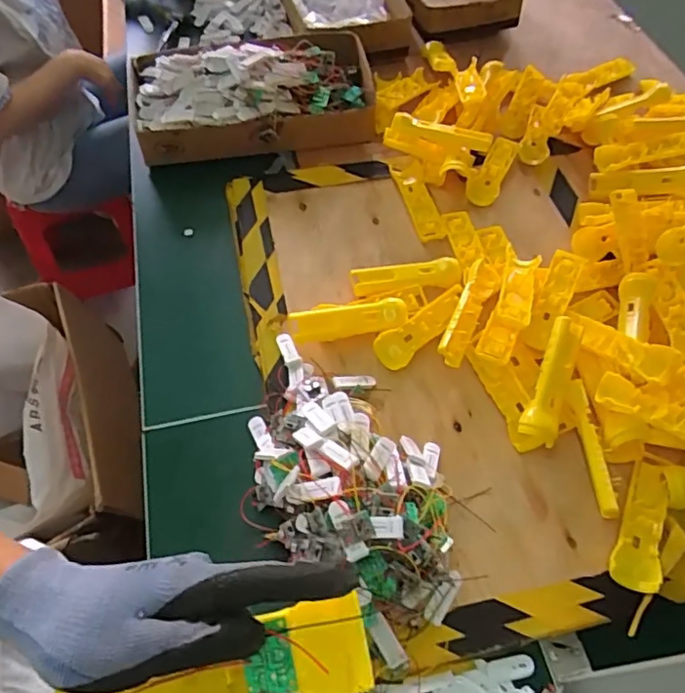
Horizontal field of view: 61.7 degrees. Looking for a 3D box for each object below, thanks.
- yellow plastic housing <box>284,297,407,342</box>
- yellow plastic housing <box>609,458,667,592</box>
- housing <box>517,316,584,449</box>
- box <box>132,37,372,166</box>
[{"bbox_3d":[0.010,-0.036,0.775,0.163,0.037,0.046,-8,58,-7],"label":"yellow plastic housing"},{"bbox_3d":[0.335,0.198,0.643,0.049,0.023,0.142,18,58,10],"label":"yellow plastic housing"},{"bbox_3d":[0.258,0.040,0.703,0.044,0.033,0.153,19,76,10],"label":"housing"},{"bbox_3d":[-0.160,-0.429,1.002,0.422,0.131,0.193,0,57,-2],"label":"box"}]

